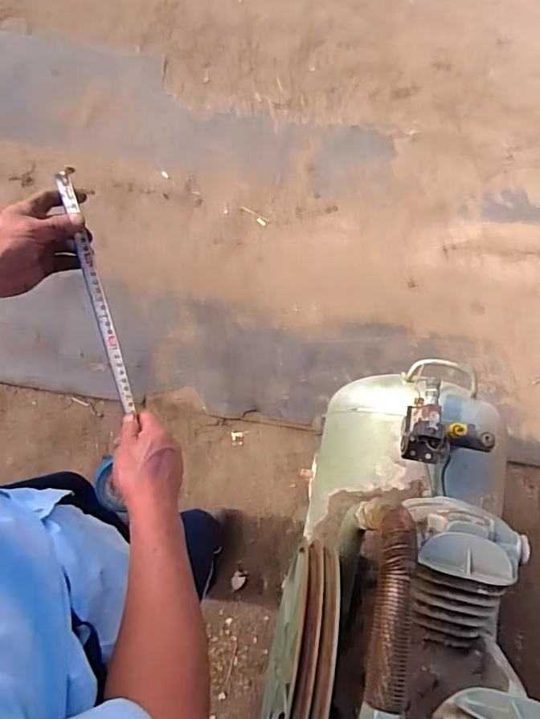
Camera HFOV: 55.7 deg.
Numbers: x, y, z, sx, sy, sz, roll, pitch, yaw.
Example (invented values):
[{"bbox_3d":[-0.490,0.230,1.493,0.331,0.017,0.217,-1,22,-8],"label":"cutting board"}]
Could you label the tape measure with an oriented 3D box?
[{"bbox_3d":[-0.204,-0.077,0.600,0.016,0.011,0.283,-15,96,-5],"label":"tape measure"}]

